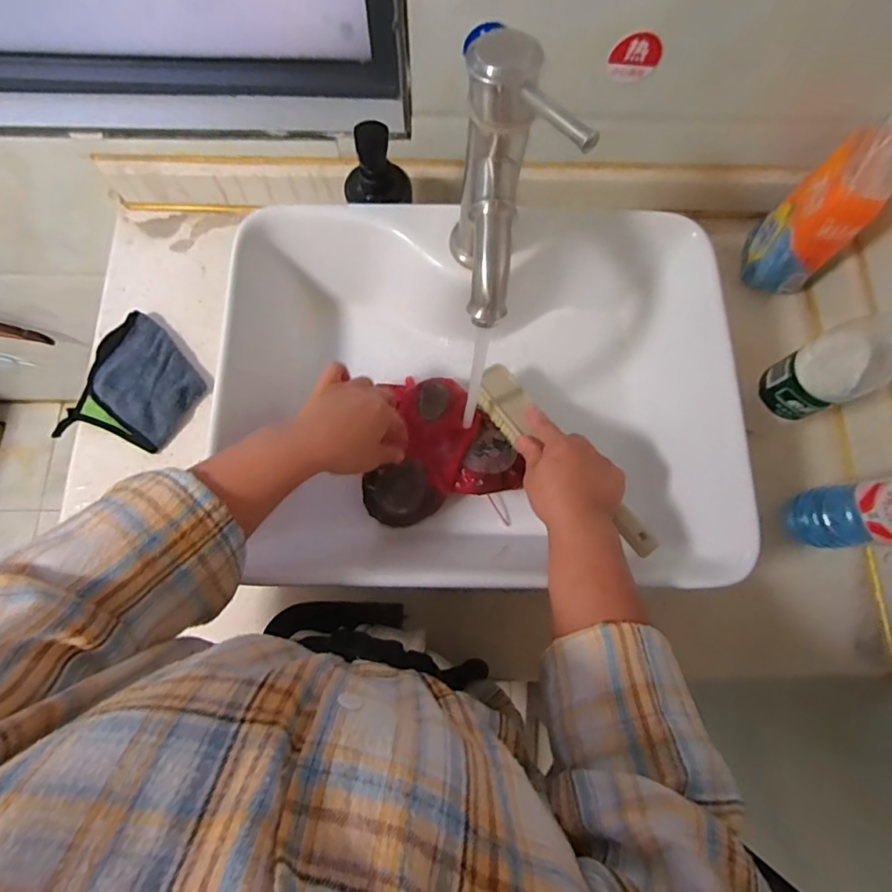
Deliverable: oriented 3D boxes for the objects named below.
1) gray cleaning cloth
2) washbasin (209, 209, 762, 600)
[{"bbox_3d":[-0.333,-0.064,0.529,0.124,0.016,0.136,28,76,6],"label":"gray cleaning cloth"},{"bbox_3d":[0.033,-0.044,0.485,0.454,0.119,0.342,2,75,-1],"label":"washbasin"}]

